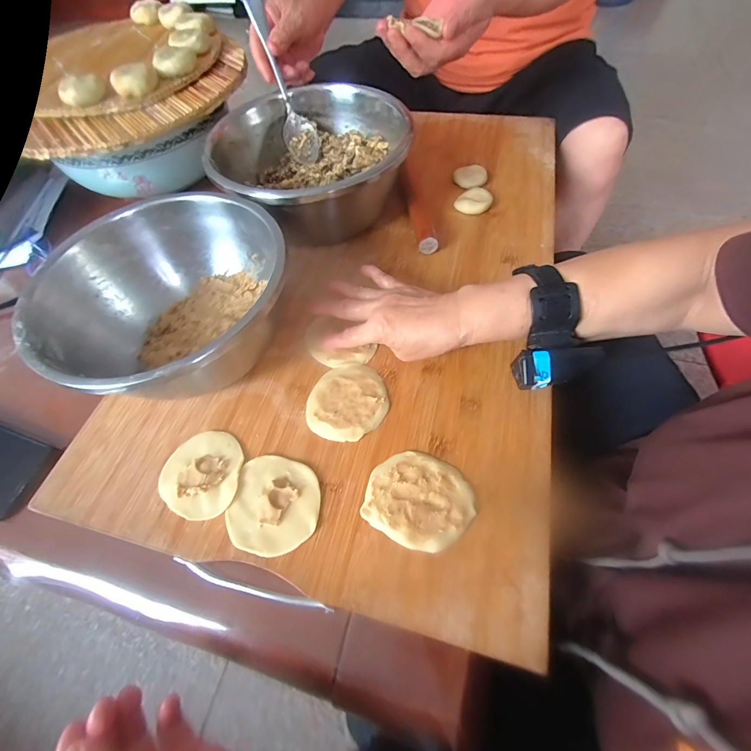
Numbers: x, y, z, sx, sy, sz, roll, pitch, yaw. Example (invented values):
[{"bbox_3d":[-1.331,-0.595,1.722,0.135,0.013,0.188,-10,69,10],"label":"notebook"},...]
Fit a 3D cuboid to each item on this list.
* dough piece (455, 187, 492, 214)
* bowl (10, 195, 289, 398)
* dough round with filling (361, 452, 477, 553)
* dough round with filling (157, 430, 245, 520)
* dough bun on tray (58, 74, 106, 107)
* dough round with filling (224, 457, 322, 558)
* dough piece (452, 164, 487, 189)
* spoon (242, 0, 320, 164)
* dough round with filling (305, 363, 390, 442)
[{"bbox_3d":[0.135,-0.240,0.485,0.047,0.012,0.041,13,61,11],"label":"dough piece"},{"bbox_3d":[-0.201,-0.068,0.362,0.218,0.101,0.231,0,60,3],"label":"bowl"},{"bbox_3d":[0.037,0.103,0.297,0.085,0.007,0.073,21,63,15],"label":"dough round with filling"},{"bbox_3d":[-0.158,0.087,0.319,0.071,0.010,0.076,-1,60,2],"label":"dough round with filling"},{"bbox_3d":[-0.367,-0.355,0.439,0.051,0.022,0.031,-20,61,-9],"label":"dough bun on tray"},{"bbox_3d":[-0.086,0.109,0.302,0.077,0.007,0.077,-1,60,2],"label":"dough round with filling"},{"bbox_3d":[0.142,-0.294,0.519,0.049,0.009,0.046,-1,60,2],"label":"dough piece"},{"bbox_3d":[-0.126,-0.395,0.476,0.043,0.200,0.025,-25,23,-11],"label":"spoon"},{"bbox_3d":[-0.026,0.025,0.347,0.073,0.006,0.082,27,65,18],"label":"dough round with filling"}]

